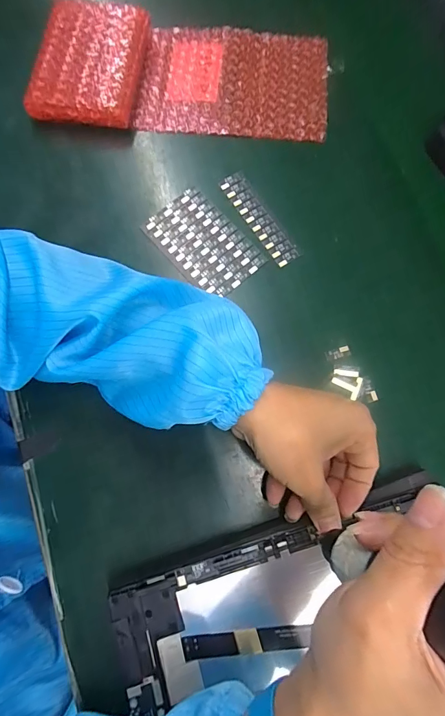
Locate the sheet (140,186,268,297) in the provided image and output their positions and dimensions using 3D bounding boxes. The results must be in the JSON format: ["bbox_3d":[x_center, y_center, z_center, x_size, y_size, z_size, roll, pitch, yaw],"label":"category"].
[{"bbox_3d":[-0.017,-0.100,0.330,0.063,0.004,0.098,-41,81,-9],"label":"sheet"}]

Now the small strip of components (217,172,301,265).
[{"bbox_3d":[0.033,-0.125,0.336,0.023,0.004,0.098,-32,80,-7],"label":"small strip of components"}]

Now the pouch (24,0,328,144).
[{"bbox_3d":[-0.035,-0.274,0.357,0.270,0.024,0.123,4,77,0],"label":"pouch"}]

